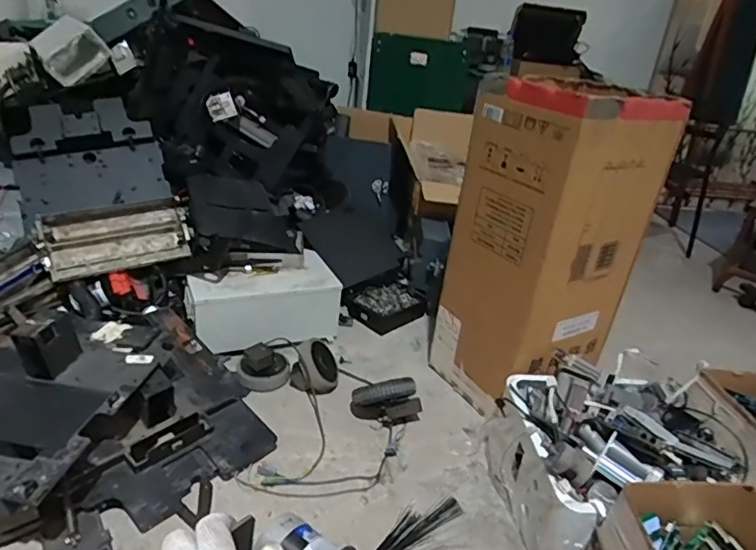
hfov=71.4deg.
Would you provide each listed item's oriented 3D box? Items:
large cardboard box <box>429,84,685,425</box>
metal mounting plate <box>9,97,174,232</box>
[{"bbox_3d":[0.428,-0.060,1.364,0.363,0.800,0.345,-11,31,-33],"label":"large cardboard box"},{"bbox_3d":[-0.908,-0.366,1.646,0.414,0.339,0.034,-16,1,-16],"label":"metal mounting plate"}]

